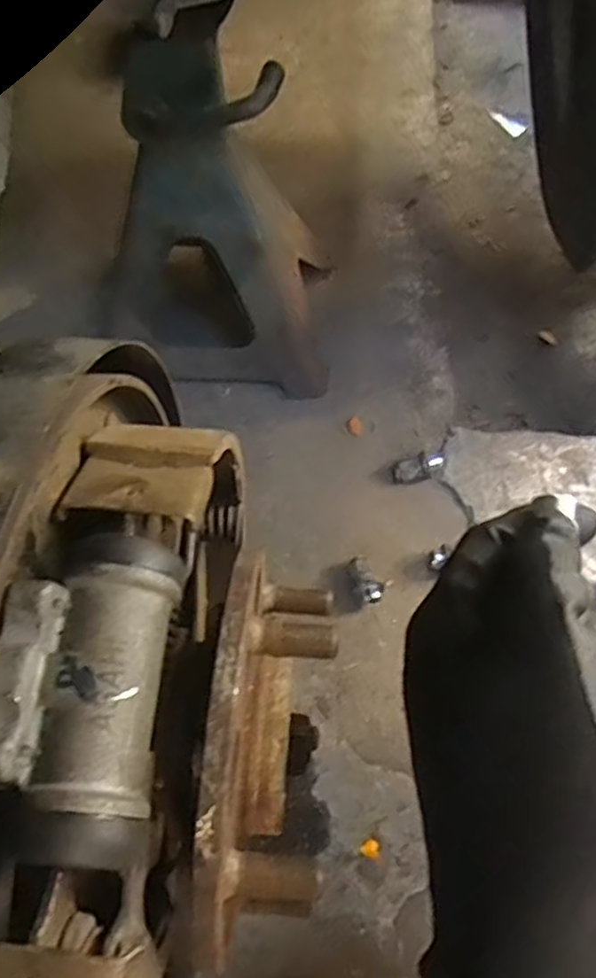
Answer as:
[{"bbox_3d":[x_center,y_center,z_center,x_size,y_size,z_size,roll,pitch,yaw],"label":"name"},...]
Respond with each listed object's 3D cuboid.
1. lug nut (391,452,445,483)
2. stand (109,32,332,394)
[{"bbox_3d":[0.122,-0.023,0.709,0.056,0.027,0.029,-5,59,0],"label":"lug nut"},{"bbox_3d":[-0.083,-0.245,0.680,0.214,0.318,0.171,-7,59,-1],"label":"stand"}]

